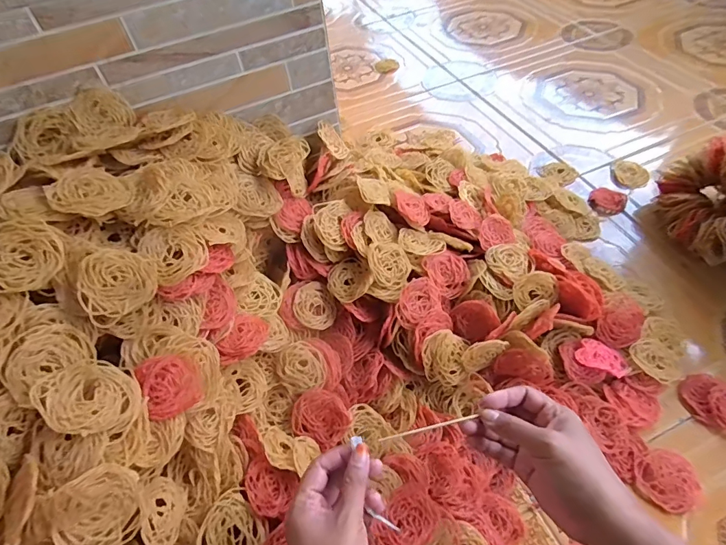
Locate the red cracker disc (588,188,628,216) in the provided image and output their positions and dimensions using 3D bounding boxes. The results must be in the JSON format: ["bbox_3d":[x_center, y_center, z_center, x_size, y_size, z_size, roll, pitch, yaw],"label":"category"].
[{"bbox_3d":[0.408,-0.118,0.737,0.056,0.010,0.069,26,59,24],"label":"red cracker disc"}]

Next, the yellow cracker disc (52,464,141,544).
[{"bbox_3d":[-0.196,0.176,0.327,0.054,0.062,0.005,-4,3,-33],"label":"yellow cracker disc"}]

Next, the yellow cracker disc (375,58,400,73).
[{"bbox_3d":[0.062,-0.515,1.104,0.062,0.011,0.059,-3,52,4],"label":"yellow cracker disc"}]

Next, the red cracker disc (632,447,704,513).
[{"bbox_3d":[0.325,0.221,0.472,0.058,0.005,0.060,-6,64,12],"label":"red cracker disc"}]

